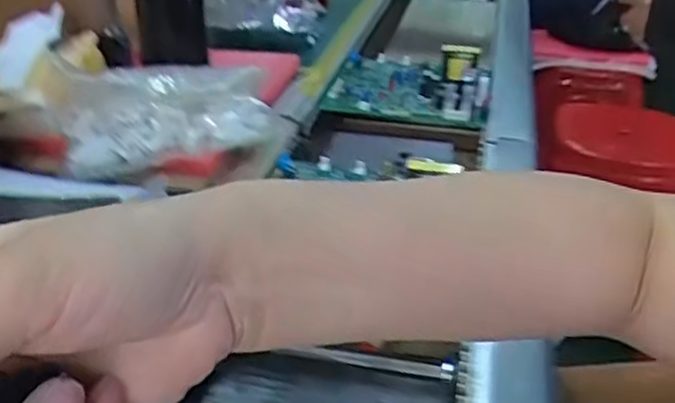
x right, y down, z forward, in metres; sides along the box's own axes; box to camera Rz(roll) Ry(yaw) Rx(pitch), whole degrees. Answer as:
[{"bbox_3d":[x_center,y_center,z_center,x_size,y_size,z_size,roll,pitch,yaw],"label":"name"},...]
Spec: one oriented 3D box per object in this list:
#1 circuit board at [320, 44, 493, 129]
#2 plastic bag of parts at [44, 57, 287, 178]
[{"bbox_3d":[0.088,-0.153,0.842,0.179,0.056,0.167,7,31,6],"label":"circuit board"},{"bbox_3d":[-0.144,-0.080,0.614,0.187,0.073,0.080,-14,33,-27],"label":"plastic bag of parts"}]

